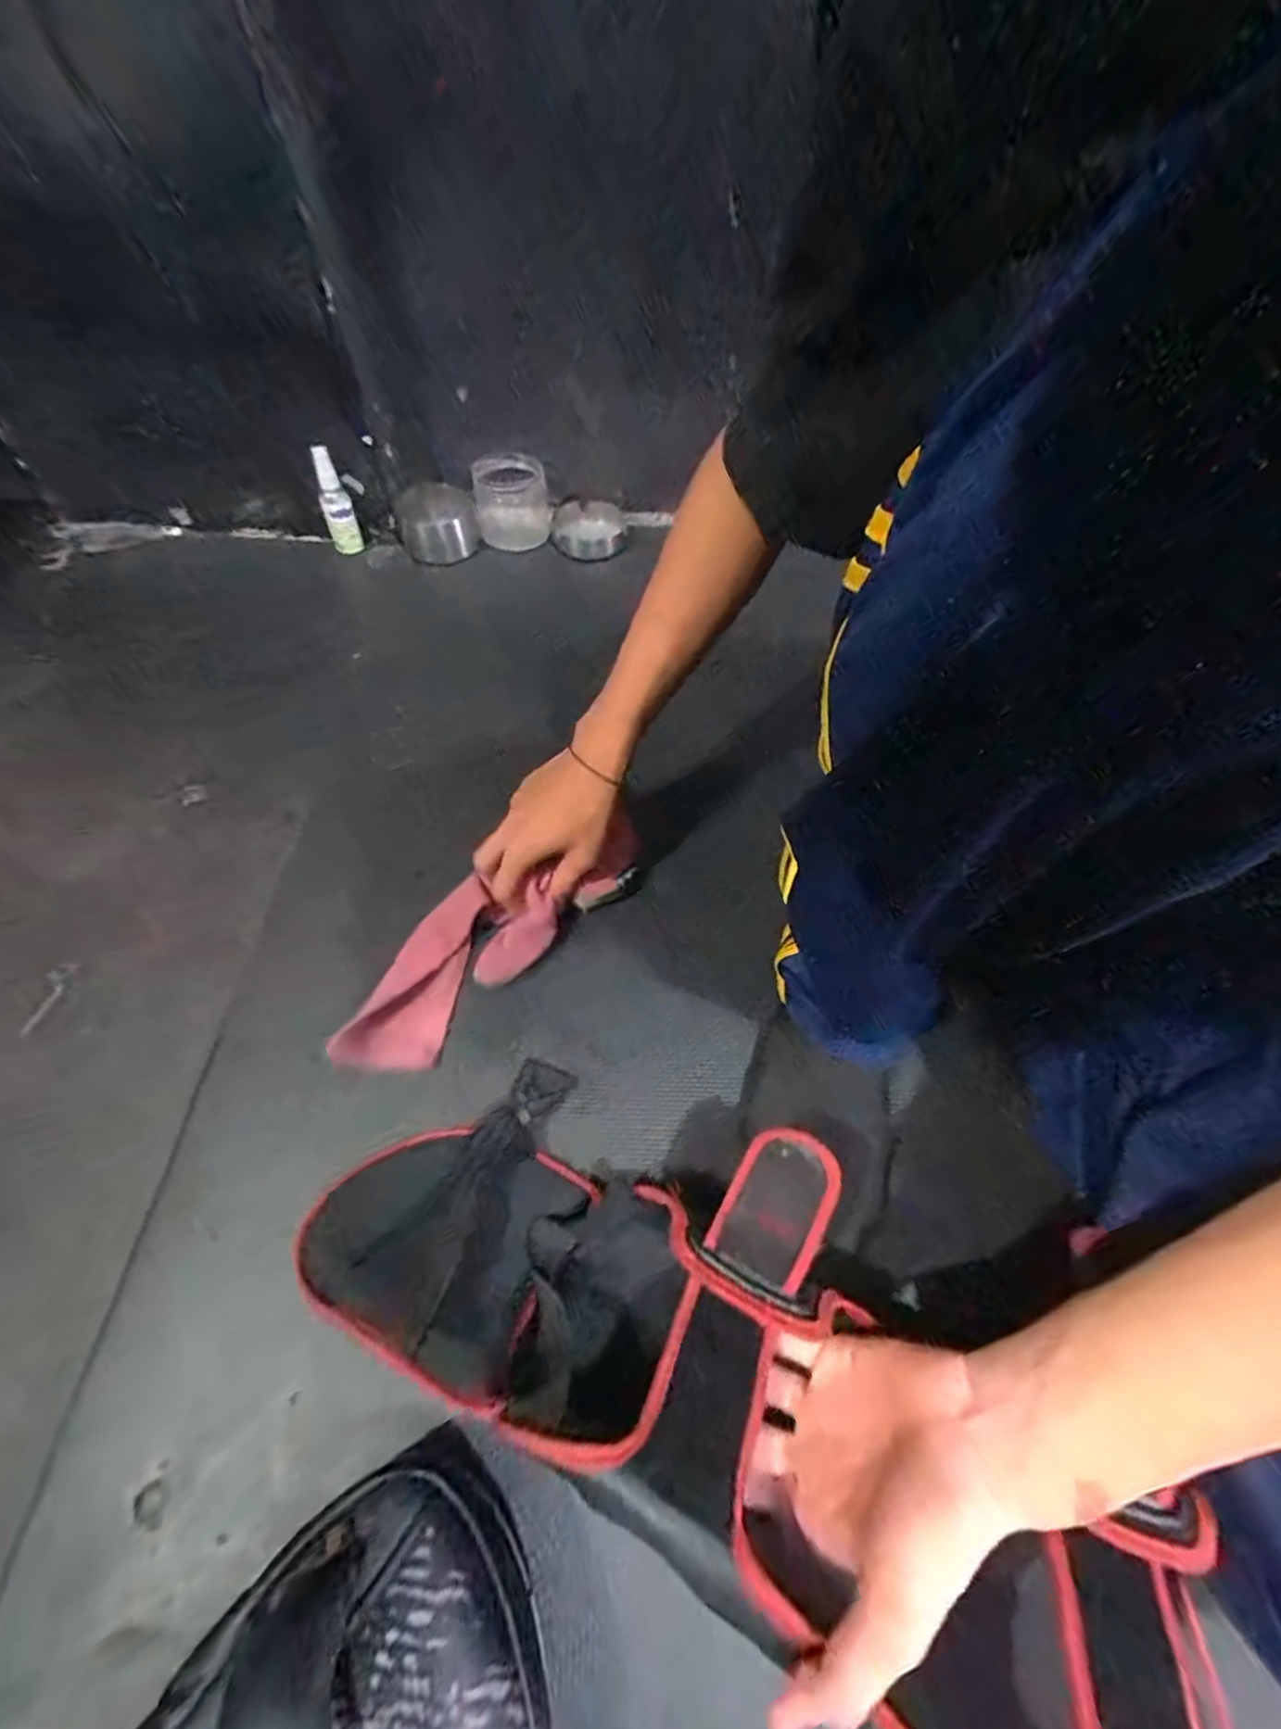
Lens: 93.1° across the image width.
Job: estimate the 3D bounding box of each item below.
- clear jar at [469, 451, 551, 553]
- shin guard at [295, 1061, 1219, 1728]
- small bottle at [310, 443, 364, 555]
[{"bbox_3d":[-0.168,-0.474,0.799,0.095,0.081,0.096,-6,58,-7],"label":"clear jar"},{"bbox_3d":[0.030,0.236,0.319,0.431,0.075,0.180,17,58,28],"label":"shin guard"},{"bbox_3d":[-0.379,-0.451,0.747,0.035,0.121,0.030,-19,61,-15],"label":"small bottle"}]

